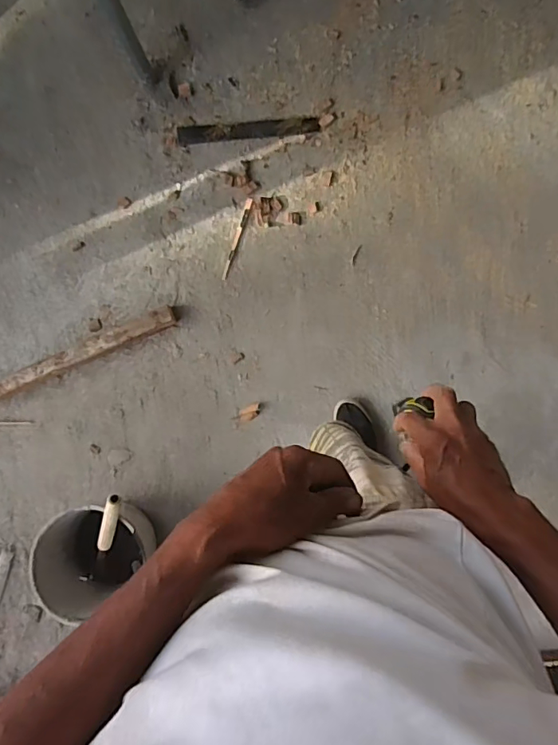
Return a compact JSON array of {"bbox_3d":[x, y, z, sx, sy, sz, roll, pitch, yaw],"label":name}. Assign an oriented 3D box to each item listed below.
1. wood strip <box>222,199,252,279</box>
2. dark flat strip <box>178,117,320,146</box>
[{"bbox_3d":[-0.115,-0.369,1.364,0.017,0.007,0.232,18,87,4],"label":"wood strip"},{"bbox_3d":[-0.086,-0.676,1.384,0.392,0.021,0.050,-3,86,3],"label":"dark flat strip"}]

